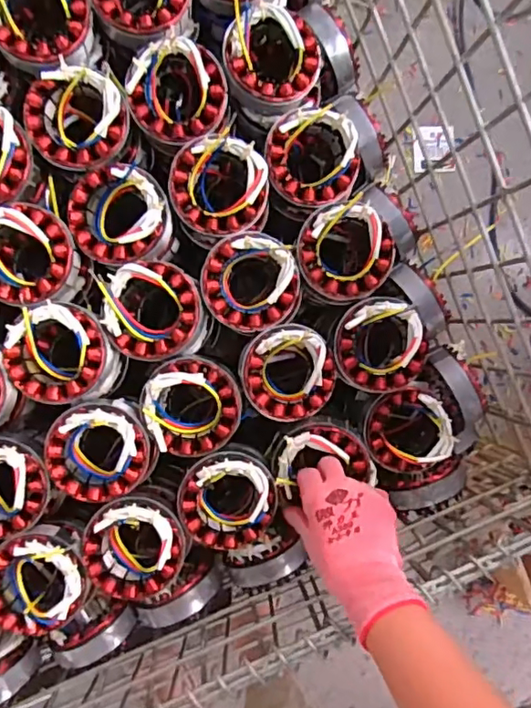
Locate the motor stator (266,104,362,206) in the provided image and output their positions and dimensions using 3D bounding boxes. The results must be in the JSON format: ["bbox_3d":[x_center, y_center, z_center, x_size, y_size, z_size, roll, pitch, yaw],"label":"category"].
[{"bbox_3d":[0.042,-0.177,0.516,0.085,0.052,0.080,-1,91,-7],"label":"motor stator"}]

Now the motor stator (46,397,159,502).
[{"bbox_3d":[-0.145,0.085,0.498,0.091,0.060,0.087,2,91,-7],"label":"motor stator"}]

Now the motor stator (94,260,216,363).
[{"bbox_3d":[-0.097,-0.039,0.500,0.092,0.046,0.085,0,91,-7],"label":"motor stator"}]

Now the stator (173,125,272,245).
[{"bbox_3d":[-0.044,-0.150,0.520,0.087,0.080,0.086,-15,93,-6],"label":"stator"}]

